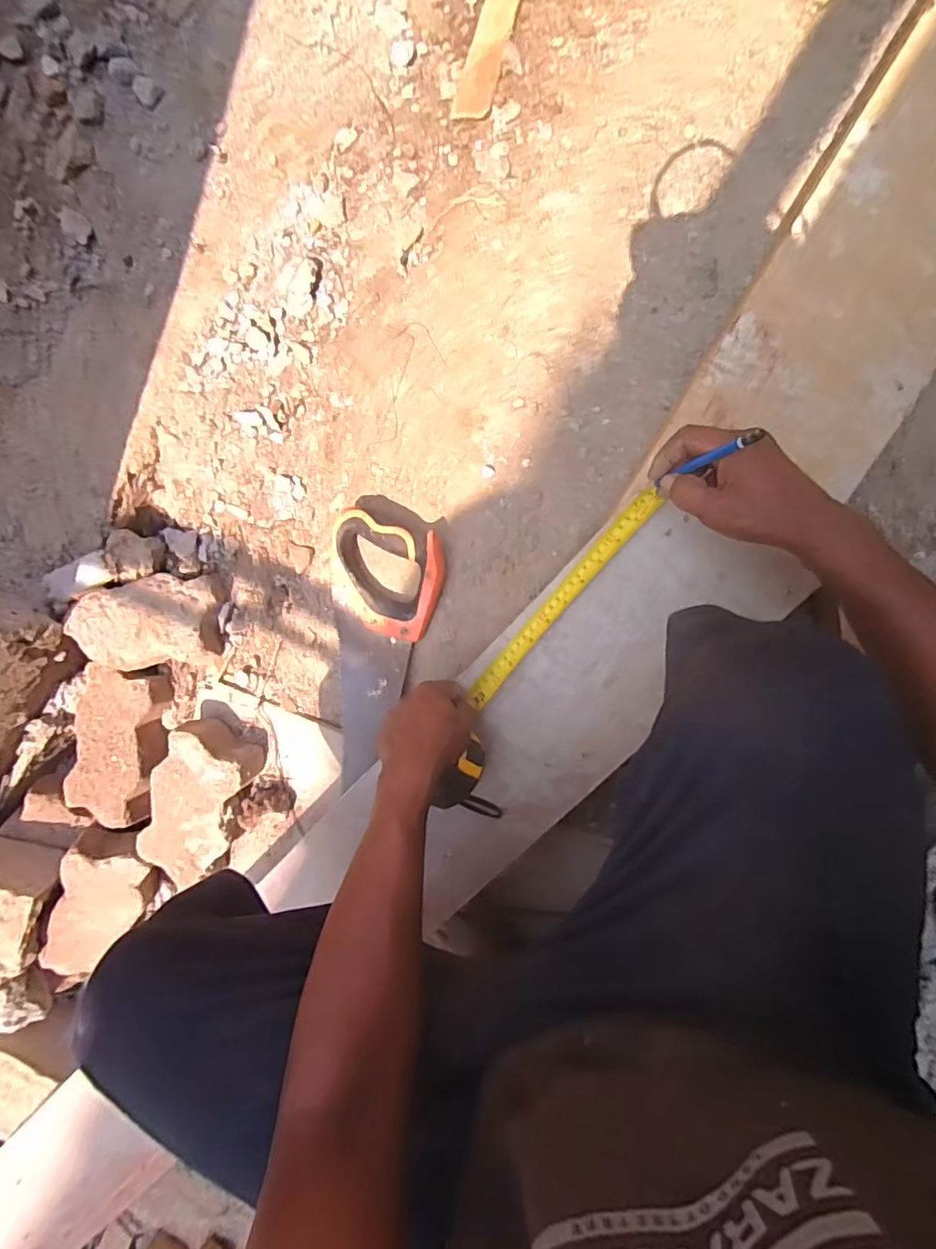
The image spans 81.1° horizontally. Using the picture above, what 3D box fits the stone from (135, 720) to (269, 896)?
[{"bbox_3d":[-0.351,0.233,0.716,0.118,0.062,0.203,19,98,5],"label":"stone"}]

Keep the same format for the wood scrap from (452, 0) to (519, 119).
[{"bbox_3d":[0.027,-0.640,0.592,0.043,0.007,0.167,19,98,6],"label":"wood scrap"}]

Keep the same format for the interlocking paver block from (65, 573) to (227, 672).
[{"bbox_3d":[-0.415,-0.001,0.711,0.193,0.051,0.118,-7,95,8],"label":"interlocking paver block"}]

